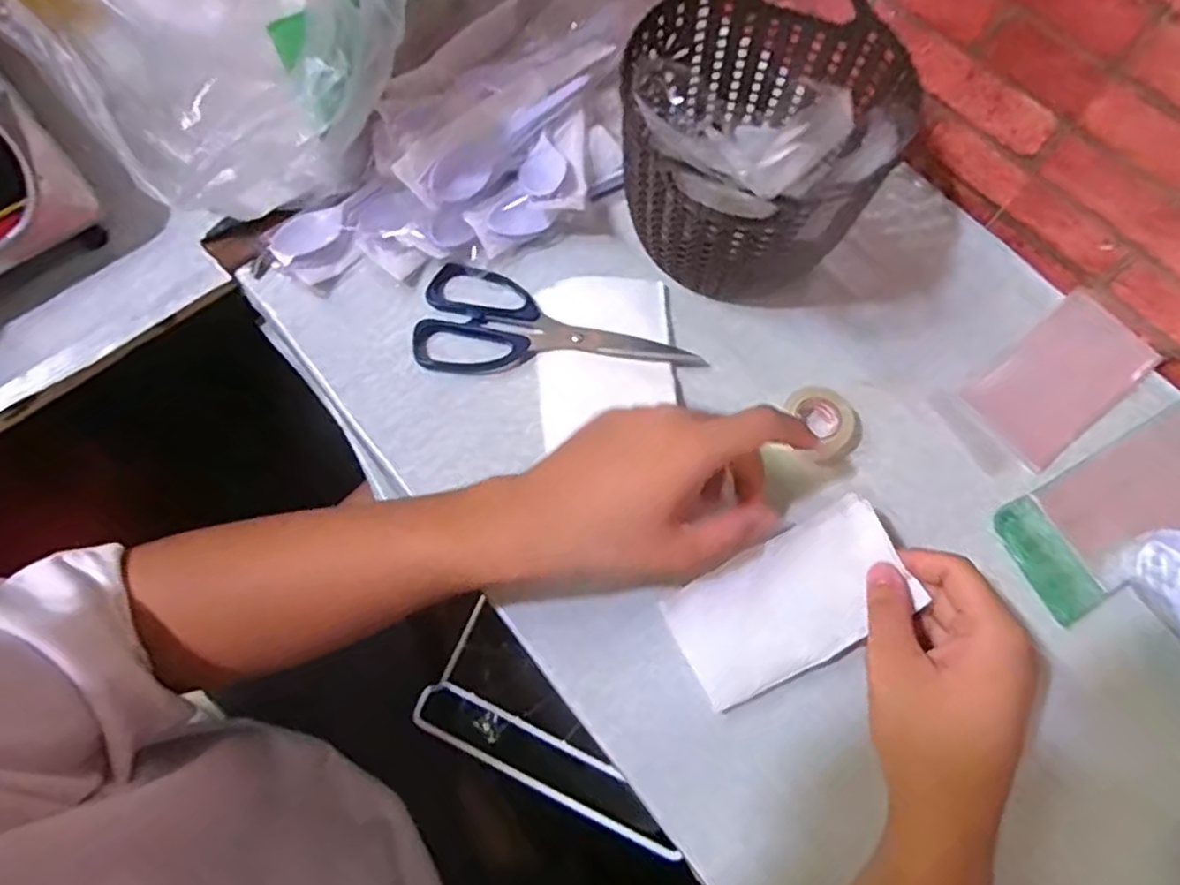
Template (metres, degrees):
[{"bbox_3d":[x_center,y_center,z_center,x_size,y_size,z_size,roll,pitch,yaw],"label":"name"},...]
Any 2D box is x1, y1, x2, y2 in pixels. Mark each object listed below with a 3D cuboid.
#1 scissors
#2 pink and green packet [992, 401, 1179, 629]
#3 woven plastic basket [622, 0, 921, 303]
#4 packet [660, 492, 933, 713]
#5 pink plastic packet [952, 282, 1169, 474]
[{"bbox_3d":[-0.022,-0.064,0.449,0.180,0.005,0.075,15,71,4],"label":"scissors"},{"bbox_3d":[0.335,0.035,0.420,0.177,0.011,0.071,-28,74,-11],"label":"pink and green packet"},{"bbox_3d":[0.096,-0.179,0.425,0.145,0.133,0.155,17,71,4],"label":"woven plastic basket"},{"bbox_3d":[0.110,0.089,0.379,0.127,0.008,0.069,-28,85,-3],"label":"packet"},{"bbox_3d":[0.305,-0.042,0.447,0.122,0.007,0.067,-38,76,-13],"label":"pink plastic packet"}]

